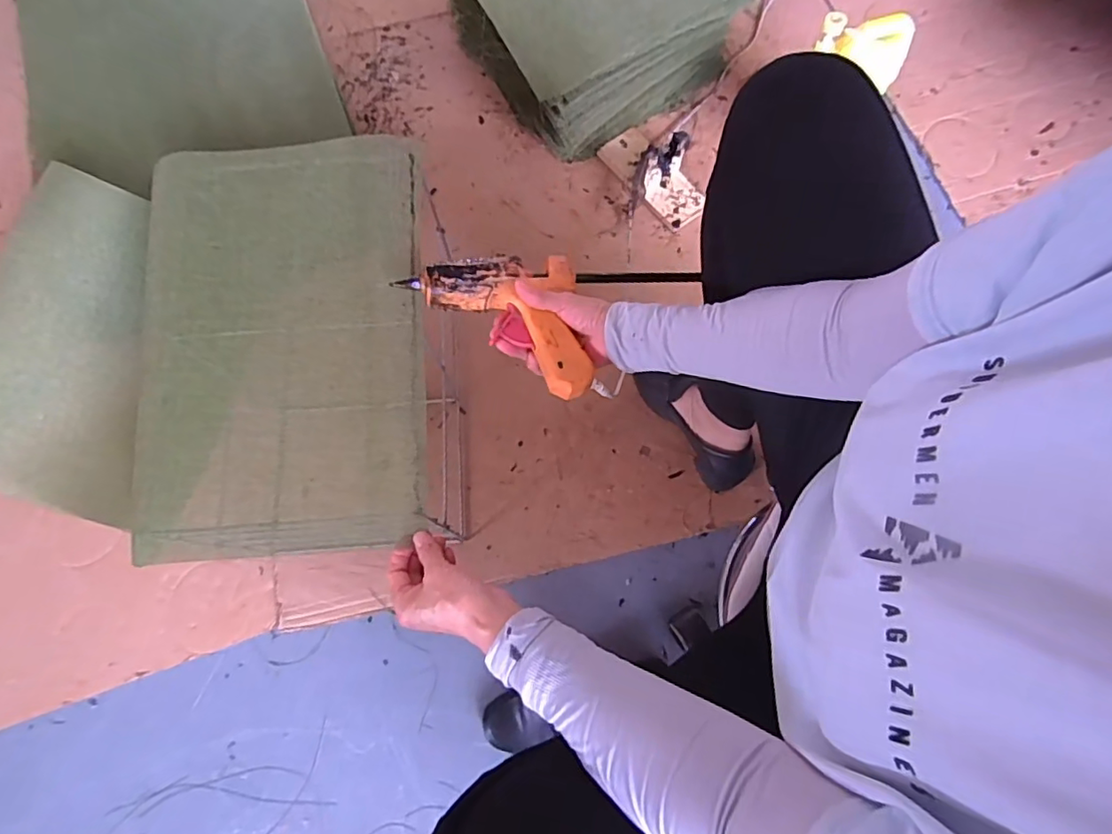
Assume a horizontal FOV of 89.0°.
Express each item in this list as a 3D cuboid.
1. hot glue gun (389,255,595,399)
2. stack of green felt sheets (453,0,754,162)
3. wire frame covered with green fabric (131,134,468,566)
[{"bbox_3d":[-0.057,-0.087,0.562,0.169,0.034,0.158,-11,75,-2],"label":"hot glue gun"},{"bbox_3d":[0.063,-0.652,0.902,0.389,0.238,0.346,-32,76,-7],"label":"stack of green felt sheets"},{"bbox_3d":[-0.272,-0.089,0.586,0.318,0.018,0.448,-6,75,0],"label":"wire frame covered with green fabric"}]

